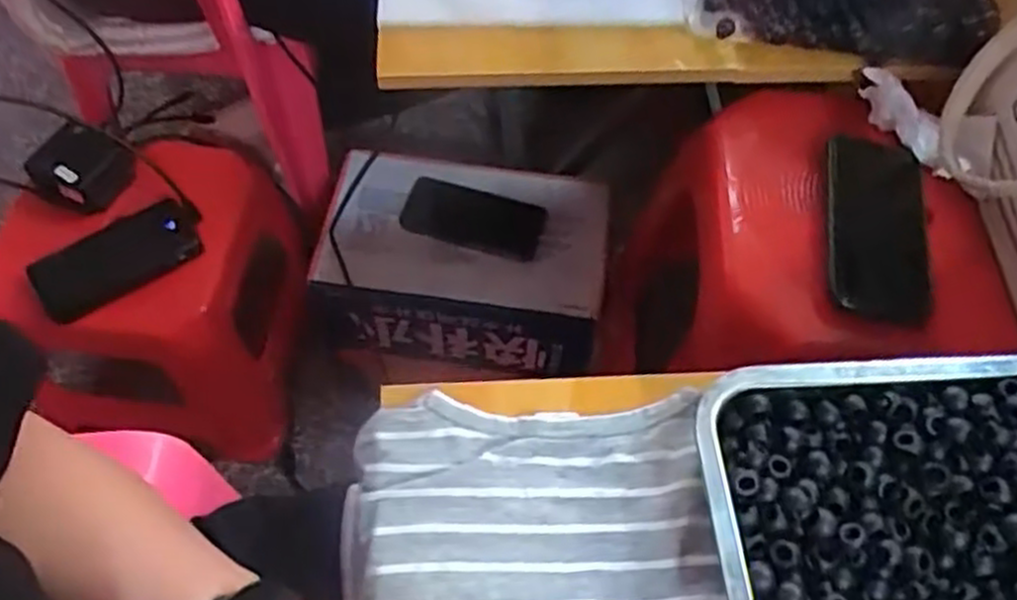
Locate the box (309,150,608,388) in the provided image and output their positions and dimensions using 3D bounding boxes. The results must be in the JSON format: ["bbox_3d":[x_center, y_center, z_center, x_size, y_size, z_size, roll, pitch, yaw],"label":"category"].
[{"bbox_3d":[-0.055,-0.049,0.963,0.330,0.139,0.201,2,60,0],"label":"box"}]

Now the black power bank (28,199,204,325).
[{"bbox_3d":[-0.391,-0.041,0.790,0.154,0.024,0.075,-34,66,-19],"label":"black power bank"}]

